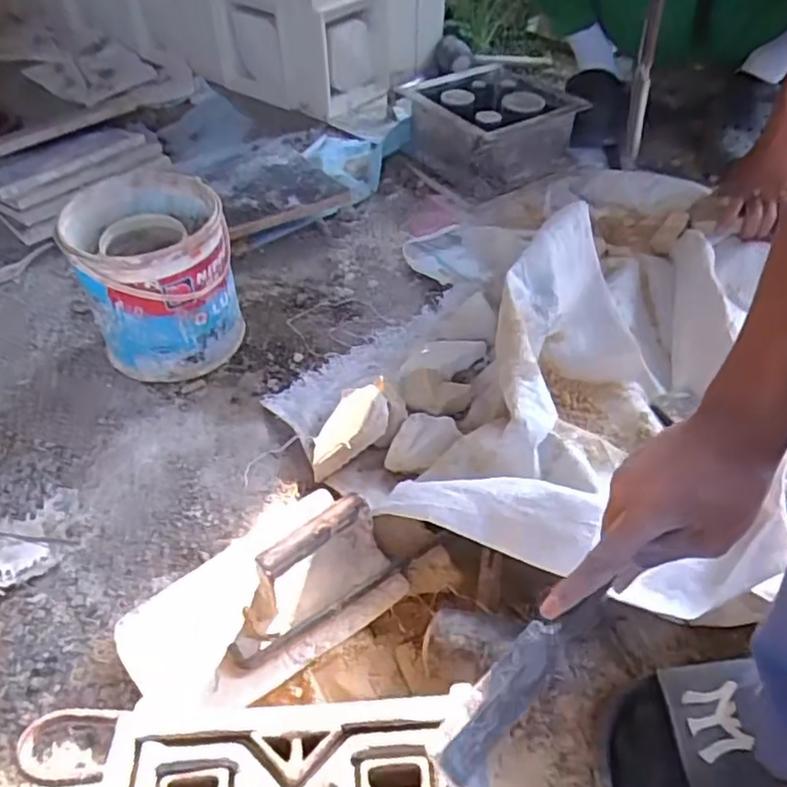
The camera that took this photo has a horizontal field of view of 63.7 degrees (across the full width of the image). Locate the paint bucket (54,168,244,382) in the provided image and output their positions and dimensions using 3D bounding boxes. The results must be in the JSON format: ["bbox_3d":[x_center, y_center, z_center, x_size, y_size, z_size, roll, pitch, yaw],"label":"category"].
[{"bbox_3d":[-0.287,-0.137,0.791,0.169,0.195,0.192,-18,48,-16],"label":"paint bucket"}]

